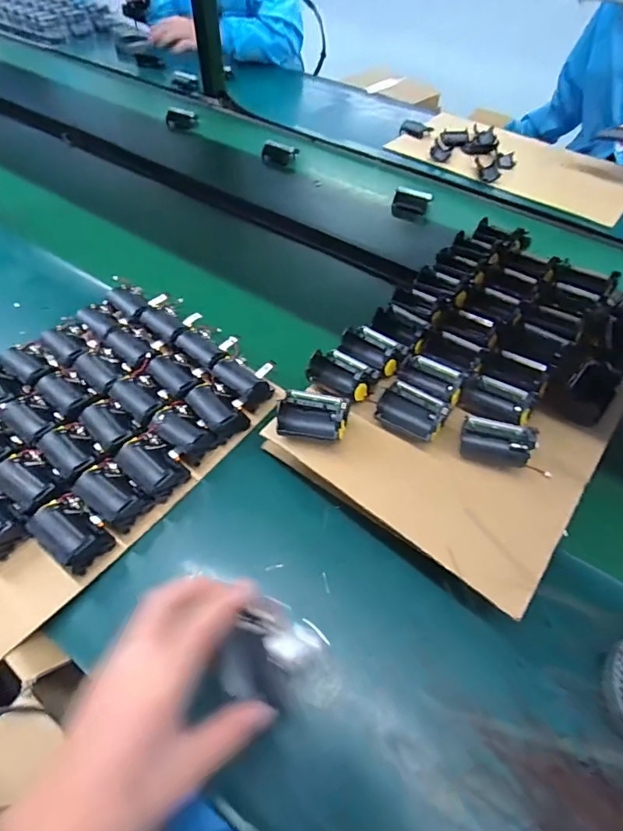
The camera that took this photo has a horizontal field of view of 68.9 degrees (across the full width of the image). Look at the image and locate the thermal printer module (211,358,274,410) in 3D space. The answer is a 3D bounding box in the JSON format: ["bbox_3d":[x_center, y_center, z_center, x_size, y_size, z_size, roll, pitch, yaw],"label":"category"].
[{"bbox_3d":[-0.086,-0.043,0.569,0.047,0.031,0.065,-36,63,-25],"label":"thermal printer module"}]

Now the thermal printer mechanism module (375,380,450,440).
[{"bbox_3d":[0.108,-0.006,0.490,0.071,0.032,0.057,29,58,18],"label":"thermal printer mechanism module"}]

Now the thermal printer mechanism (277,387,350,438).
[{"bbox_3d":[0.001,-0.001,0.476,0.074,0.035,0.057,8,54,3],"label":"thermal printer mechanism"}]

